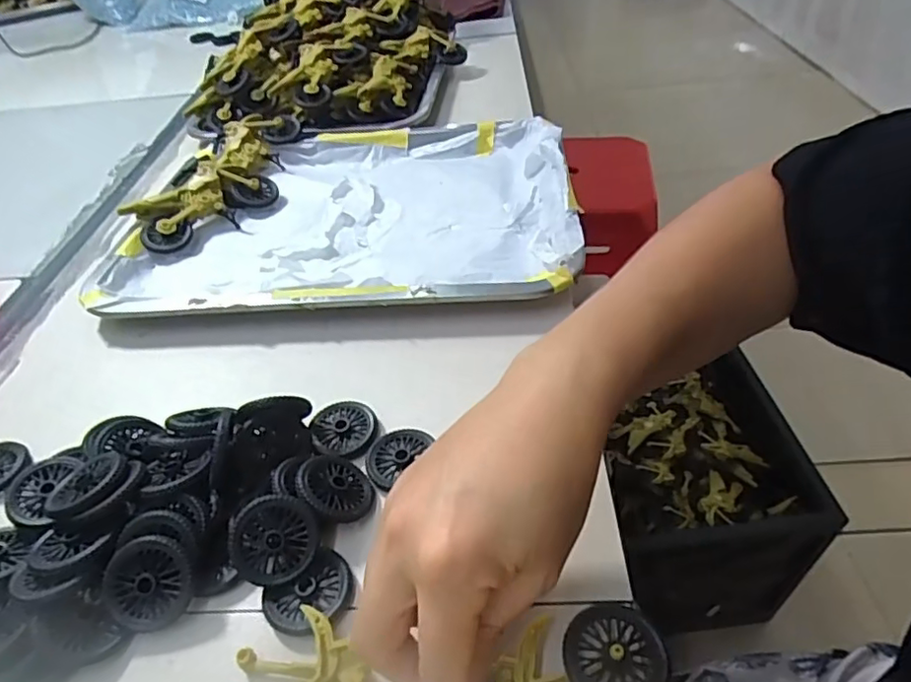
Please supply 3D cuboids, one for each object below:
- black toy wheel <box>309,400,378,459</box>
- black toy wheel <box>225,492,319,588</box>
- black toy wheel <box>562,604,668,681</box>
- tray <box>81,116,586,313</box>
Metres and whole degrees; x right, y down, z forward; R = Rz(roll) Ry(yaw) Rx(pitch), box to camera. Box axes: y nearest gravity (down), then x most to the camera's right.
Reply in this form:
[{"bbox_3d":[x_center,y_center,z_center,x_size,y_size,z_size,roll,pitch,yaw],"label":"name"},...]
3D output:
[{"bbox_3d":[-0.061,0.048,0.323,0.035,0.005,0.036,-4,42,4],"label":"black toy wheel"},{"bbox_3d":[-0.081,0.089,0.265,0.037,0.007,0.037,38,74,4],"label":"black toy wheel"},{"bbox_3d":[0.059,0.117,0.221,0.036,0.009,0.037,-4,42,4],"label":"black toy wheel"},{"bbox_3d":[-0.079,-0.109,0.481,0.333,0.029,0.262,-2,43,6],"label":"tray"}]

